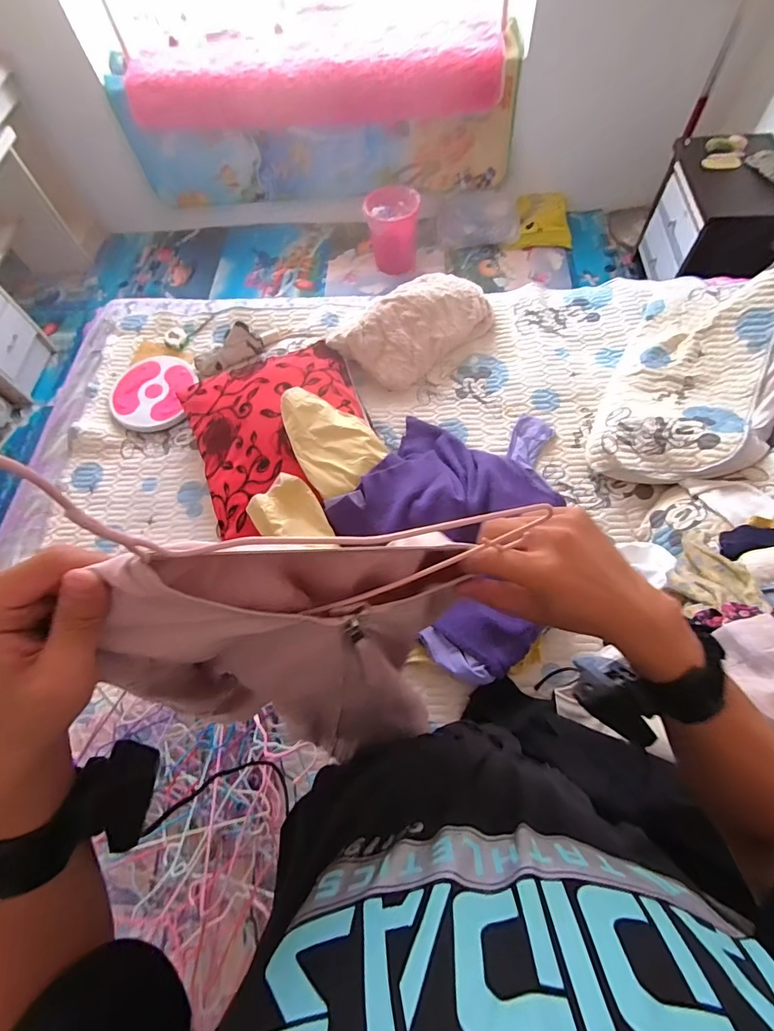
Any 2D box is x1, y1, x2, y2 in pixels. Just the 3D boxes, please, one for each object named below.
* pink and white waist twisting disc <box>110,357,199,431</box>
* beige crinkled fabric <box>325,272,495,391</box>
[{"bbox_3d":[-0.694,-0.372,1.319,0.255,0.029,0.259,-2,65,4],"label":"pink and white waist twisting disc"},{"bbox_3d":[0.083,-0.551,1.302,0.461,0.108,0.246,-37,68,-12],"label":"beige crinkled fabric"}]

